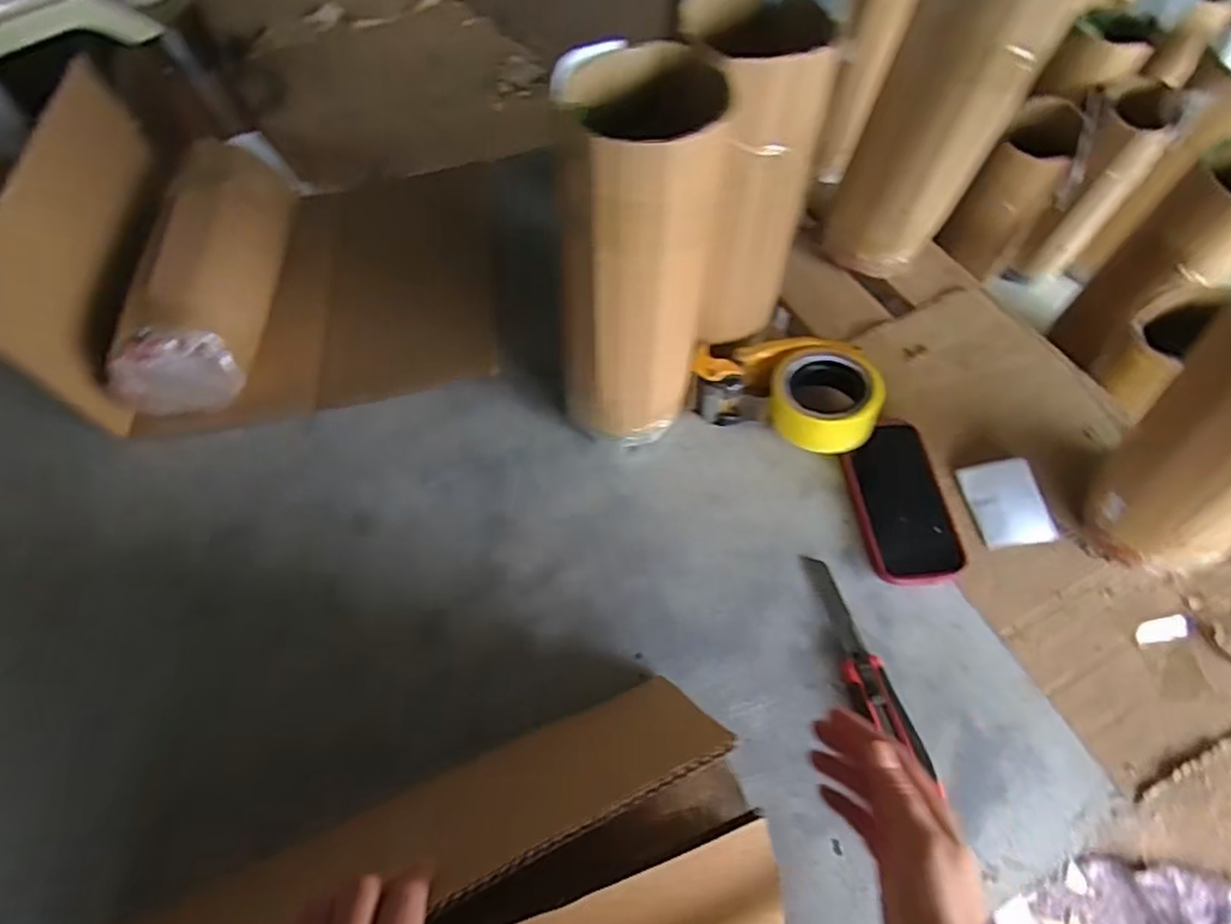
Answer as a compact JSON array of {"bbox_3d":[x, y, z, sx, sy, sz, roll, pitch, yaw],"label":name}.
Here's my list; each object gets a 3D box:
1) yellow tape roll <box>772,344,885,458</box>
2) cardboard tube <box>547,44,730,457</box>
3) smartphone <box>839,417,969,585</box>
[{"bbox_3d":[0.202,-0.057,0.640,0.101,0.059,0.095,-1,60,1],"label":"yellow tape roll"},{"bbox_3d":[0.015,-0.140,0.547,0.120,0.327,0.127,-1,60,1],"label":"cardboard tube"},{"bbox_3d":[0.256,0.034,0.592,0.077,0.010,0.148,-10,64,5],"label":"smartphone"}]

